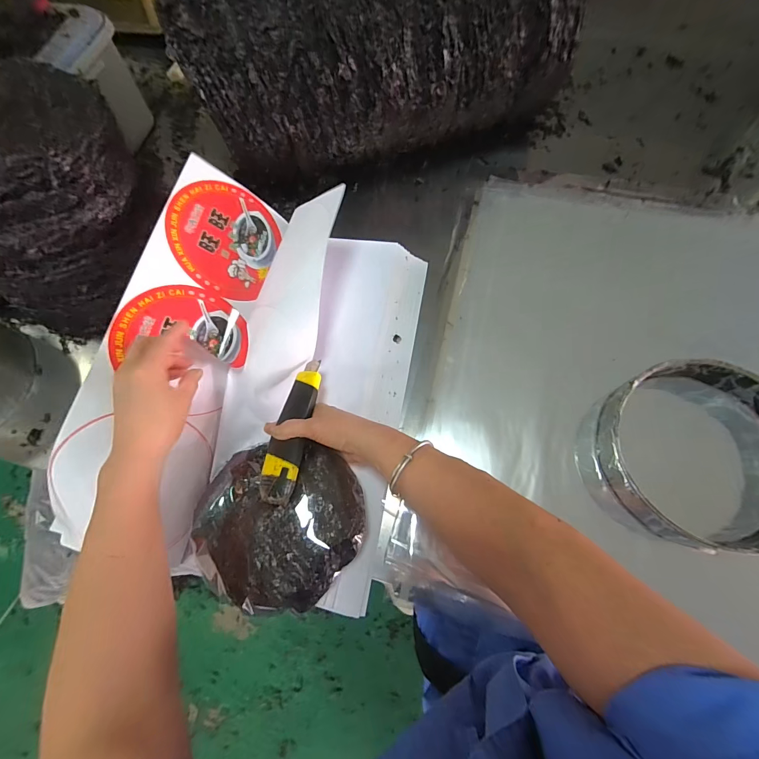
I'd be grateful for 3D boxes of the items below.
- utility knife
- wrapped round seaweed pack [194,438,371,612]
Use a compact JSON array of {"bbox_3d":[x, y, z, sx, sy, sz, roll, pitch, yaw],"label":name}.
[{"bbox_3d":[-0.093,0.048,0.380,0.037,0.012,0.160,7,62,3],"label":"utility knife"},{"bbox_3d":[-0.101,0.140,0.356,0.164,0.026,0.145,5,68,2],"label":"wrapped round seaweed pack"}]

